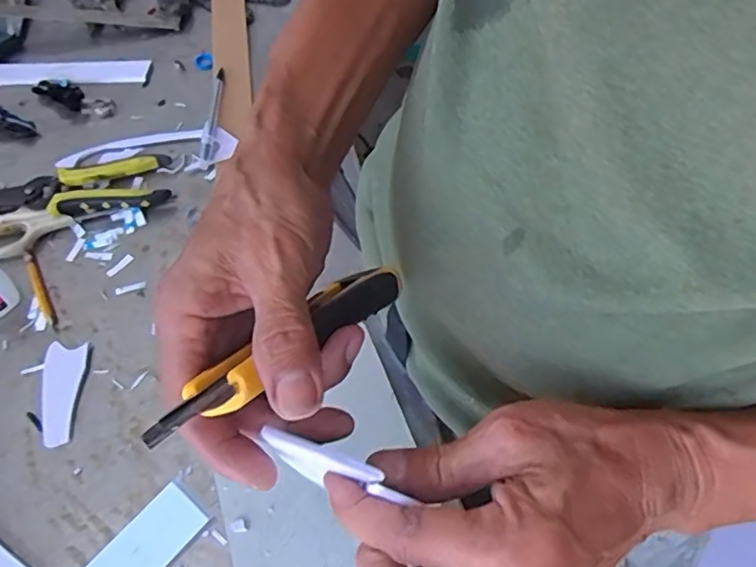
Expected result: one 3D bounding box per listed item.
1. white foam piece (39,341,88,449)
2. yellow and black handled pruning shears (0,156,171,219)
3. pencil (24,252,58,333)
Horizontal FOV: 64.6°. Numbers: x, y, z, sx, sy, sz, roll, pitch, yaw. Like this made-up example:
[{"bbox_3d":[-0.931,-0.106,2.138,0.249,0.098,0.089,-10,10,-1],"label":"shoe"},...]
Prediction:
[{"bbox_3d":[-0.237,0.081,0.445,0.031,0.007,0.079,-6,57,-4],"label":"white foam piece"},{"bbox_3d":[-0.278,-0.085,0.548,0.166,0.023,0.060,-8,57,-5],"label":"yellow and black handled pruning shears"},{"bbox_3d":[-0.280,0.005,0.497,0.008,0.008,0.087,-27,60,-16],"label":"pencil"}]

